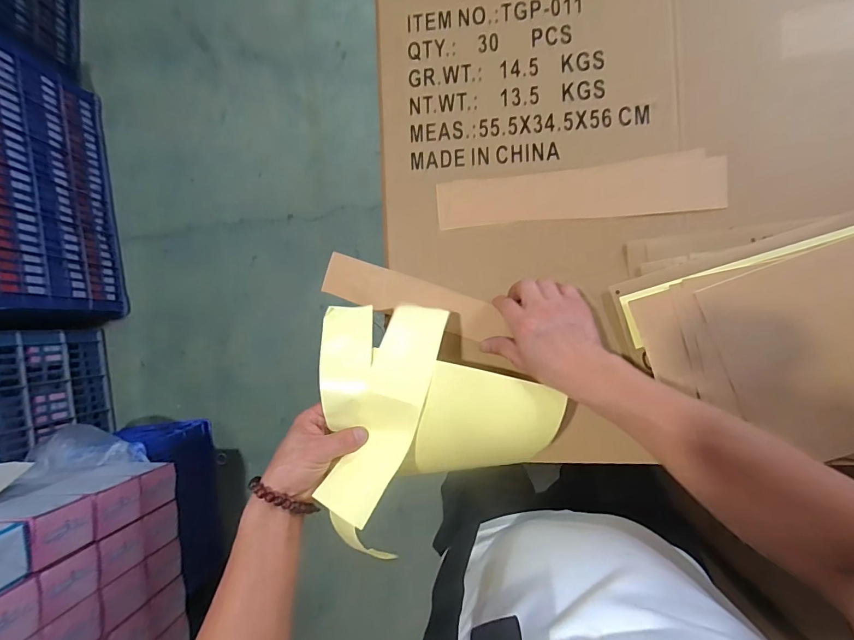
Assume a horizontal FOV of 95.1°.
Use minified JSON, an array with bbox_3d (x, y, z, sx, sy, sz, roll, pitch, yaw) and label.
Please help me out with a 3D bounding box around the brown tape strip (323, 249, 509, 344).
[{"bbox_3d":[-0.017,-0.026,0.472,0.224,0.011,0.051,18,89,8],"label":"brown tape strip"}]

